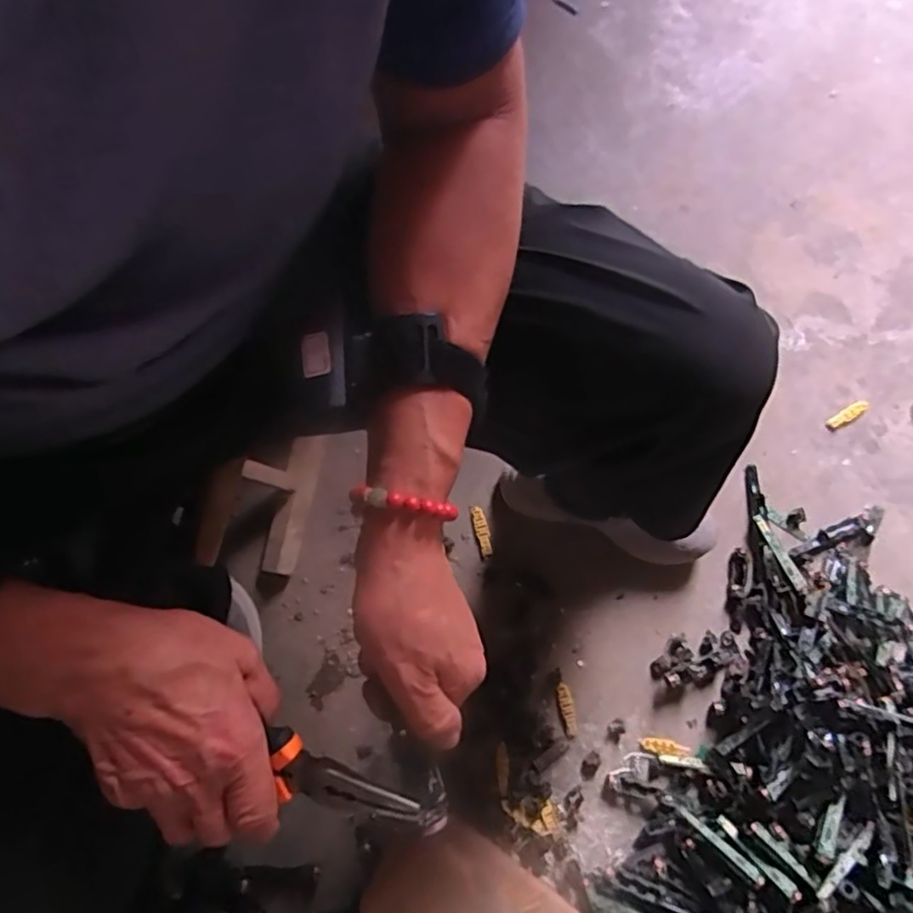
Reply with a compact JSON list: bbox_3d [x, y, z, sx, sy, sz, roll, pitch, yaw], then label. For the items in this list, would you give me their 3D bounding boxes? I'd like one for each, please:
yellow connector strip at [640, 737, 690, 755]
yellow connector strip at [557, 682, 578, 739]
[{"bbox_3d":[0.249,0.348,0.772,0.055,0.006,0.015,8,81,-1],"label":"yellow connector strip"},{"bbox_3d":[0.133,0.305,0.773,0.015,0.004,0.063,-9,82,-3],"label":"yellow connector strip"}]

